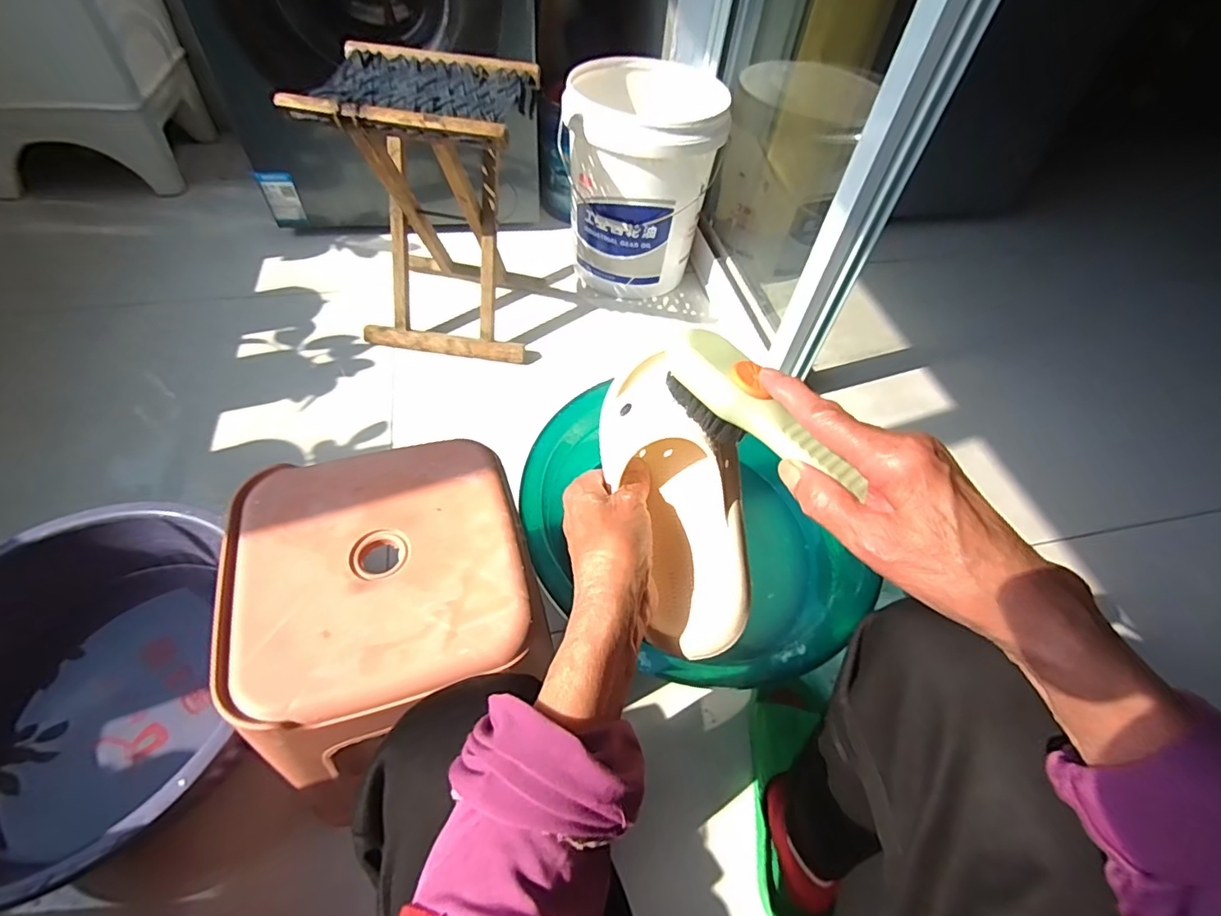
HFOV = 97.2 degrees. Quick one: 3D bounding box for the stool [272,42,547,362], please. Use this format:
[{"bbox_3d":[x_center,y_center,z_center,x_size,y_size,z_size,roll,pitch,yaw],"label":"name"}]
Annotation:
[{"bbox_3d":[-0.292,-0.429,0.948,0.295,0.407,0.258,7,53,-1],"label":"stool"}]

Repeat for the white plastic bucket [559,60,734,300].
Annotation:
[{"bbox_3d":[0.057,-0.566,1.110,0.291,0.341,0.288,3,53,-4],"label":"white plastic bucket"}]

